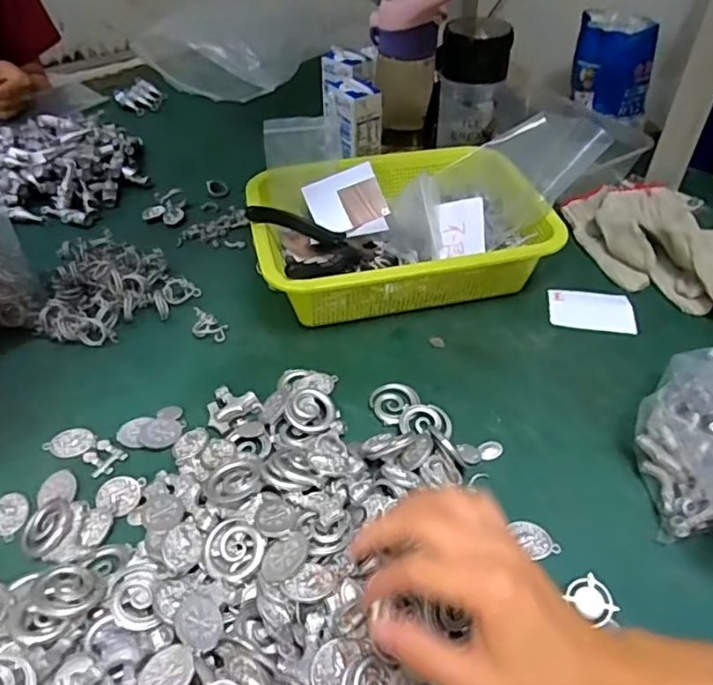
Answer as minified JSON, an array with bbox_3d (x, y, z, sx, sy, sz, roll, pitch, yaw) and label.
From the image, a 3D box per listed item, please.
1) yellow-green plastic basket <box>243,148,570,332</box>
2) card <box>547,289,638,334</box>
[{"bbox_3d":[0.036,-0.107,0.575,0.267,0.079,0.187,-11,44,-10],"label":"yellow-green plastic basket"},{"bbox_3d":[0.217,-0.031,0.550,0.073,0.004,0.056,5,44,6],"label":"card"}]

